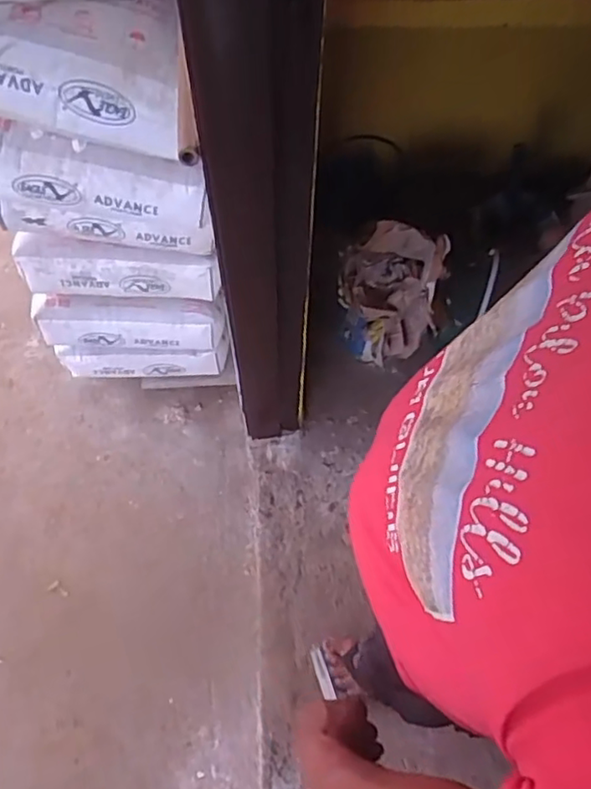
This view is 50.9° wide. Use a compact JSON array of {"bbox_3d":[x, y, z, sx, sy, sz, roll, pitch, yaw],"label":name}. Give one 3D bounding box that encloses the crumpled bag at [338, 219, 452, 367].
[{"bbox_3d":[0.197,-0.200,1.375,0.216,0.350,0.180,13,67,4],"label":"crumpled bag"}]

